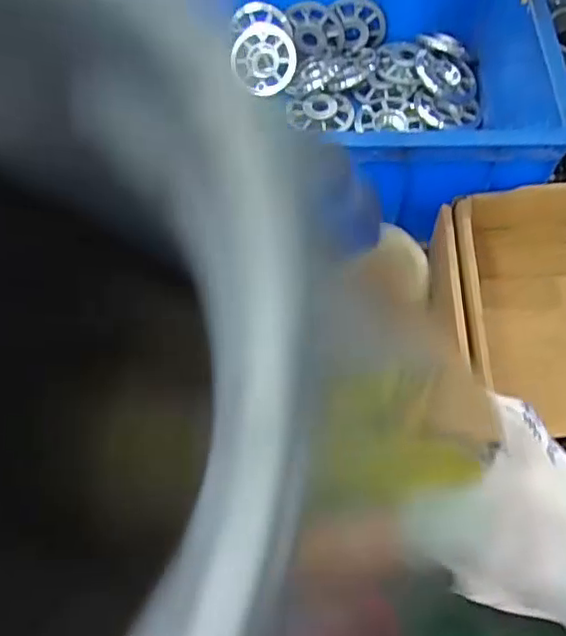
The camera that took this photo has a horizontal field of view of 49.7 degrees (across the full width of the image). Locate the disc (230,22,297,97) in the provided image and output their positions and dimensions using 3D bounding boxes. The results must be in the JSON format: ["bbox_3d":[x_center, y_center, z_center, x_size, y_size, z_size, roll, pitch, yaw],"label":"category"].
[{"bbox_3d":[-0.022,-0.285,0.675,0.070,0.004,0.077,0,94,6],"label":"disc"}]

